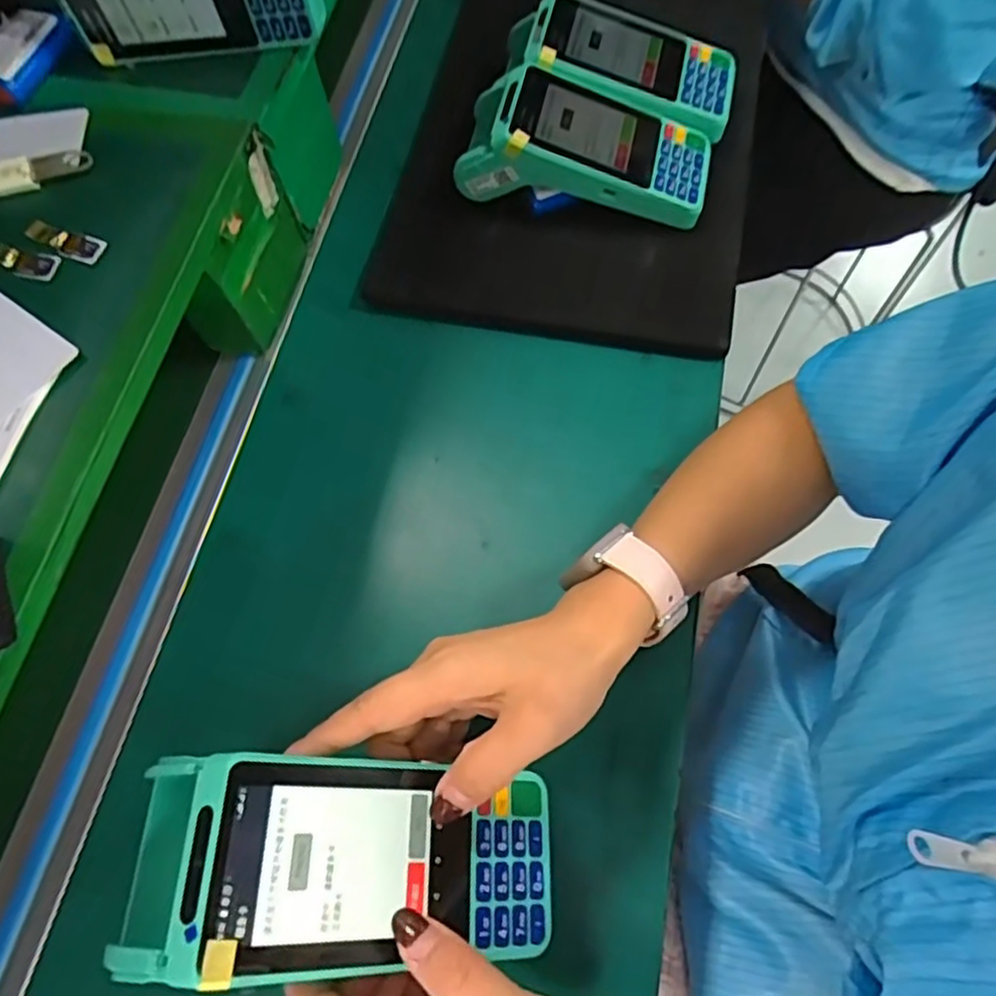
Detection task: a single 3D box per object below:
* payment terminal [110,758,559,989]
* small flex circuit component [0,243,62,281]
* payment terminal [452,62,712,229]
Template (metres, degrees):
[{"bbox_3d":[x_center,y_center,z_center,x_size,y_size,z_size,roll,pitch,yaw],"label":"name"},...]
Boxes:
[{"bbox_3d":[-0.060,0.149,0.279,0.168,0.059,0.073,9,67,-15],"label":"payment terminal"},{"bbox_3d":[-0.260,-0.129,0.367,0.040,0.005,0.016,11,68,7],"label":"small flex circuit component"},{"bbox_3d":[0.063,-0.252,0.478,0.174,0.060,0.084,11,69,8],"label":"payment terminal"}]

